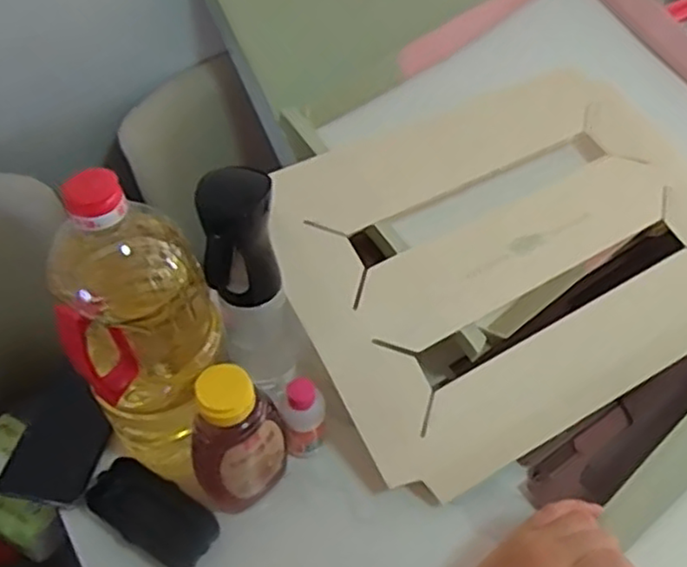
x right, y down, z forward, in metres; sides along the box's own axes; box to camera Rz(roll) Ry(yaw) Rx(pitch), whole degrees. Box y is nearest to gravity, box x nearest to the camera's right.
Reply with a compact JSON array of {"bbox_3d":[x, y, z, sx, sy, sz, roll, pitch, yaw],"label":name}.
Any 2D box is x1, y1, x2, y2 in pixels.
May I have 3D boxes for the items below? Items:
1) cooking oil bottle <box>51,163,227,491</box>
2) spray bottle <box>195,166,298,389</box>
[{"bbox_3d":[-0.145,0.040,0.508,0.105,0.267,0.109,-18,53,-13],"label":"cooking oil bottle"},{"bbox_3d":[-0.075,0.012,0.556,0.063,0.230,0.059,-14,52,-9],"label":"spray bottle"}]

